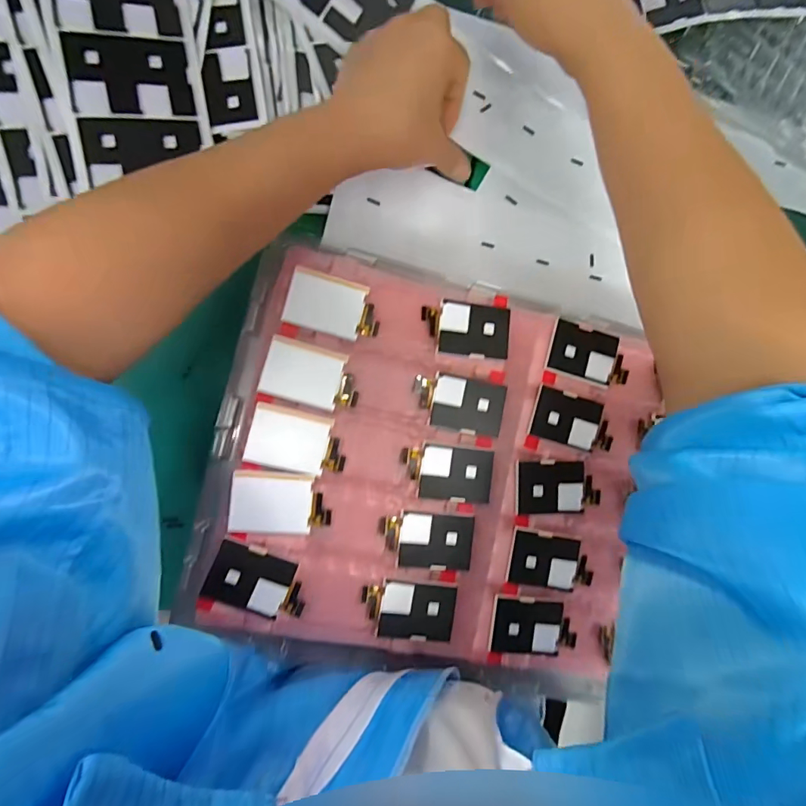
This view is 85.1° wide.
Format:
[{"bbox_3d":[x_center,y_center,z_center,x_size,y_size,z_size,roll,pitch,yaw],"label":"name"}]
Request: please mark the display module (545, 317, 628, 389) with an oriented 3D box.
[{"bbox_3d":[0.126,-0.031,0.297,0.056,0.006,0.035,19,86,-8],"label":"display module"}]

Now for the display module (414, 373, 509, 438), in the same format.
[{"bbox_3d":[0.036,0.001,0.280,0.058,0.004,0.033,11,87,-9],"label":"display module"}]

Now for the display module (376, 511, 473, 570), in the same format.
[{"bbox_3d":[0.015,0.086,0.275,0.058,0.006,0.034,8,87,-9],"label":"display module"}]

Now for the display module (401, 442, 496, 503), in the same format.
[{"bbox_3d":[0.028,0.044,0.278,0.058,0.004,0.034,9,87,-9],"label":"display module"}]

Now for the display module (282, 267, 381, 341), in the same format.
[{"bbox_3d":[-0.042,-0.060,0.270,0.056,0.004,0.034,15,86,-9],"label":"display module"}]

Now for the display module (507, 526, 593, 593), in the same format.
[{"bbox_3d":[0.098,0.104,0.290,0.057,0.008,0.035,13,87,-9],"label":"display module"}]

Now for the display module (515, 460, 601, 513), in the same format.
[{"bbox_3d":[0.102,0.055,0.290,0.056,0.004,0.034,-1,87,-9],"label":"display module"}]

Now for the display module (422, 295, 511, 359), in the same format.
[{"bbox_3d":[0.041,-0.050,0.283,0.056,0.005,0.040,1,88,-9],"label":"display module"}]

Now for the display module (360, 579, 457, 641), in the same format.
[{"bbox_3d":[0.004,0.128,0.273,0.058,0.006,0.034,11,87,-9],"label":"display module"}]

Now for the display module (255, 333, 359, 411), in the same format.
[{"bbox_3d":[-0.055,-0.017,0.267,0.056,0.004,0.035,15,86,-9],"label":"display module"}]

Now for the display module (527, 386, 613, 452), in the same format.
[{"bbox_3d":[0.114,0.012,0.293,0.057,0.004,0.034,16,86,-8],"label":"display module"}]

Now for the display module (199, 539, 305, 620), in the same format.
[{"bbox_3d":[-0.084,0.105,0.258,0.056,0.008,0.036,24,85,-8],"label":"display module"}]

